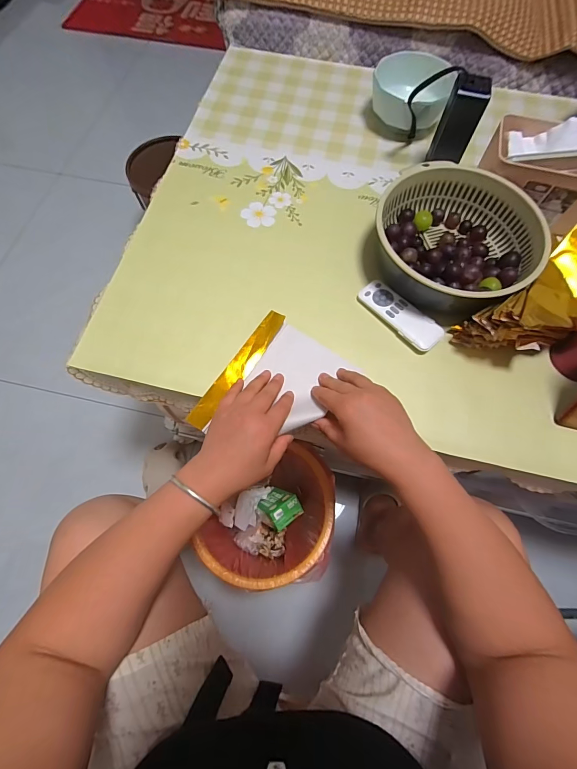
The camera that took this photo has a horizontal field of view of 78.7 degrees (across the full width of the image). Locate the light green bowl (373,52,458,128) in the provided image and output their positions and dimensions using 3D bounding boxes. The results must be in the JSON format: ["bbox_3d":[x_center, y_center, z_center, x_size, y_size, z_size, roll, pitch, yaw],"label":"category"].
[{"bbox_3d":[0.207,-0.493,0.608,0.125,0.074,0.117,1,69,-2],"label":"light green bowl"}]

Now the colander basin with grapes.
[{"bbox_3d":[0.230,-0.198,0.503,0.212,0.084,0.215,1,69,-2],"label":"colander basin with grapes"}]

